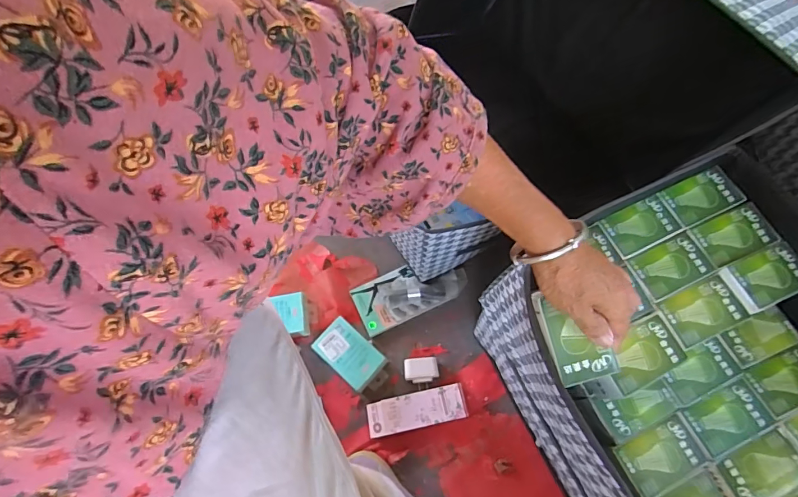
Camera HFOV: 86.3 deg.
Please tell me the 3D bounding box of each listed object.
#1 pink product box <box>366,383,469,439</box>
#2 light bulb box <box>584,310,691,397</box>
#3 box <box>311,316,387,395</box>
[{"bbox_3d":[0.028,0.257,0.673,0.152,0.031,0.053,-11,68,-2],"label":"pink product box"},{"bbox_3d":[0.229,0.111,0.428,0.086,0.056,0.049,-27,69,-8],"label":"light bulb box"},{"bbox_3d":[-0.078,0.178,0.702,0.119,0.024,0.070,39,74,16],"label":"box"}]

